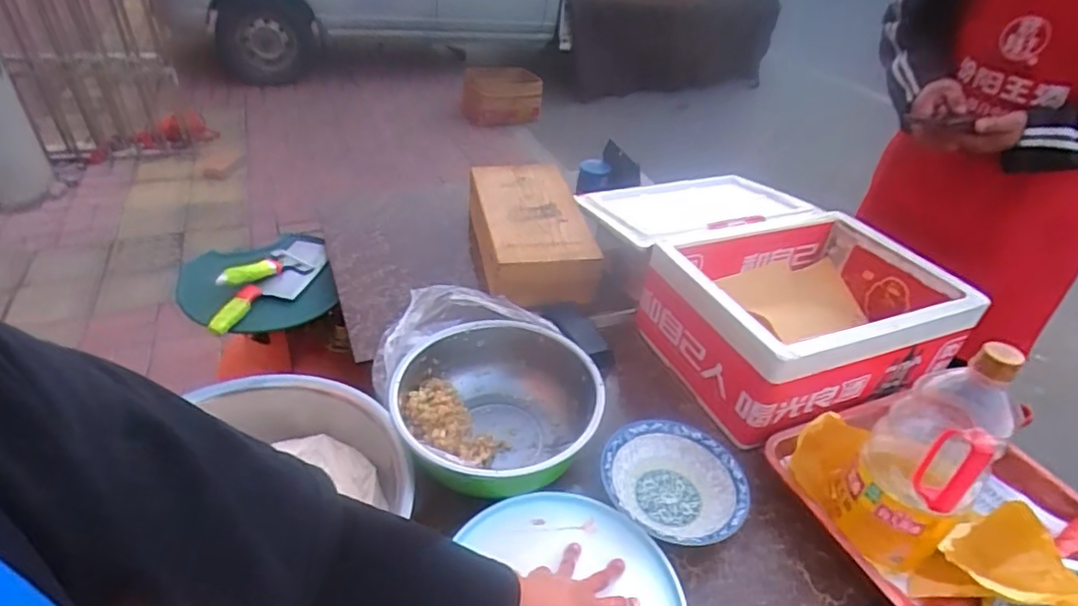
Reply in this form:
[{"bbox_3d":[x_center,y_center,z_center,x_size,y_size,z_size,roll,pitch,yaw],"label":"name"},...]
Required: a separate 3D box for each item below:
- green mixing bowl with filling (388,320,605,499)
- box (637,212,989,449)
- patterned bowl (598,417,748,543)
[{"bbox_3d":[-0.052,0.142,0.753,0.248,0.105,0.255,2,38,-4],"label":"green mixing bowl with filling"},{"bbox_3d":[0.420,0.006,0.926,0.431,0.161,0.320,-11,41,-20],"label":"box"},{"bbox_3d":[0.162,0.225,0.709,0.169,0.047,0.160,3,38,-3],"label":"patterned bowl"}]

